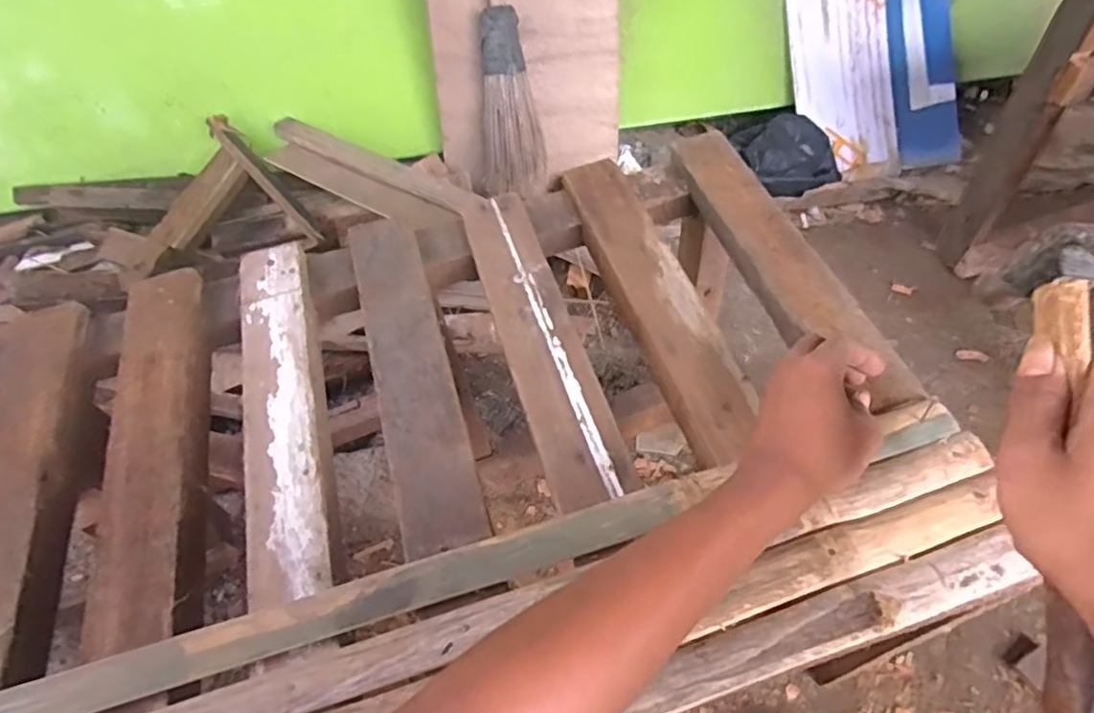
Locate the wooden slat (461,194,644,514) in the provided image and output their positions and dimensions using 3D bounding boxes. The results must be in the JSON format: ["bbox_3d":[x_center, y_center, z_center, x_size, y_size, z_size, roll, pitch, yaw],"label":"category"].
[{"bbox_3d":[-0.010,-0.026,0.529,0.057,0.015,0.318,-17,55,-7],"label":"wooden slat"}]

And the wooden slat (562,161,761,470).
[{"bbox_3d":[0.089,-0.053,0.548,0.064,0.026,0.318,-17,55,-7],"label":"wooden slat"}]

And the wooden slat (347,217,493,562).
[{"bbox_3d":[-0.112,0.002,0.526,0.060,0.014,0.328,-17,55,-7],"label":"wooden slat"}]

